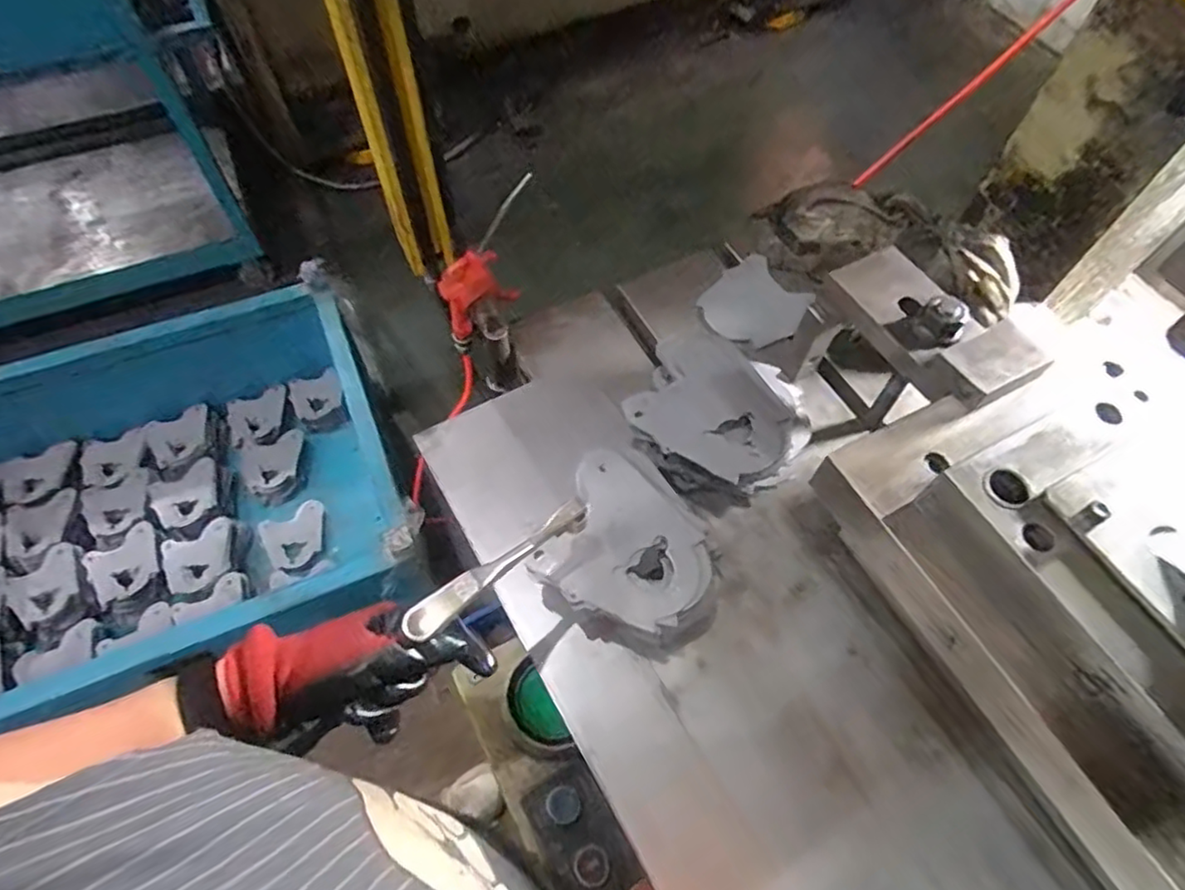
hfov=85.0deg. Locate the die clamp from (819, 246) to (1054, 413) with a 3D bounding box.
[{"bbox_3d":[0.289,-0.105,0.569,0.095,0.060,0.182,-24,63,-16],"label":"die clamp"}]

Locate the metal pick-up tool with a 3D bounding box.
[{"bbox_3d":[-0.062,0.083,0.454,0.152,0.020,0.019,-30,64,-36],"label":"metal pick-up tool"}]

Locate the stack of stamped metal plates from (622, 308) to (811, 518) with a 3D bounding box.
[{"bbox_3d":[0.126,-0.029,0.634,0.171,0.087,0.153,26,62,12],"label":"stack of stamped metal plates"}]

